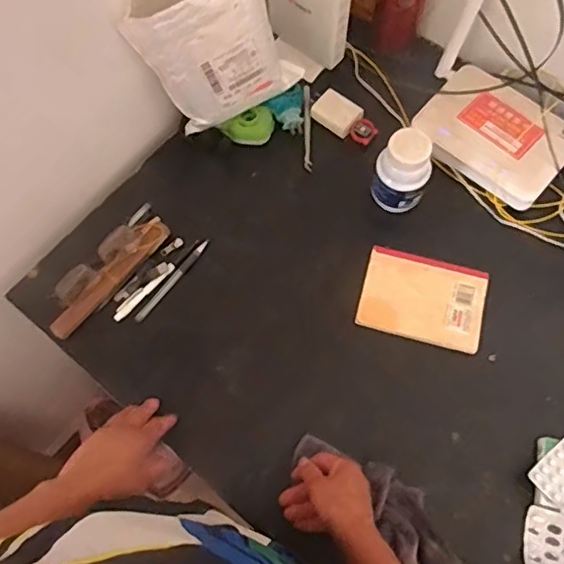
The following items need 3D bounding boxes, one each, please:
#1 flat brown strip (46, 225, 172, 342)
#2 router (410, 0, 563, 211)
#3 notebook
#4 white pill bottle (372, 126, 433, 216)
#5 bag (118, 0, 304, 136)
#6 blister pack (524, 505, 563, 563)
[{"bbox_3d":[-0.215,-0.003,0.718,0.026,0.010,0.190,43,78,3],"label":"flat brown strip"},{"bbox_3d":[0.292,-0.228,0.709,0.251,0.149,0.172,39,75,15],"label":"router"},{"bbox_3d":[0.175,0.018,0.702,0.147,0.012,0.114,15,70,7],"label":"notebook"},{"bbox_3d":[0.150,-0.135,0.704,0.069,0.109,0.057,15,70,7],"label":"white pill bottle"},{"bbox_3d":[-0.086,-0.298,0.685,0.179,0.192,0.116,-32,71,-11],"label":"bag"},{"bbox_3d":[0.288,0.282,0.596,0.056,0.014,0.075,9,69,5],"label":"blister pack"}]

